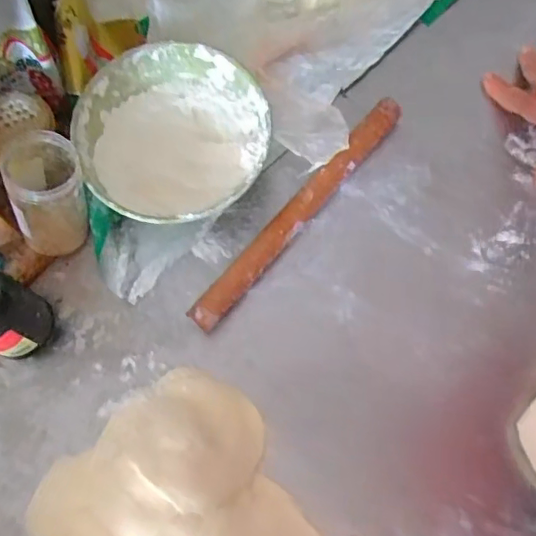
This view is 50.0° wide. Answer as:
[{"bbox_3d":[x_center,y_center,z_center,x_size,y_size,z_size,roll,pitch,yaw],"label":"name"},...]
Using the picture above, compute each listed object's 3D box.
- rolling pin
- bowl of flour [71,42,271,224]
[{"bbox_3d":[0.032,-0.054,0.531,0.029,0.028,0.280,38,77,13],"label":"rolling pin"},{"bbox_3d":[-0.082,-0.111,0.528,0.163,0.073,0.164,-1,72,2],"label":"bowl of flour"}]

